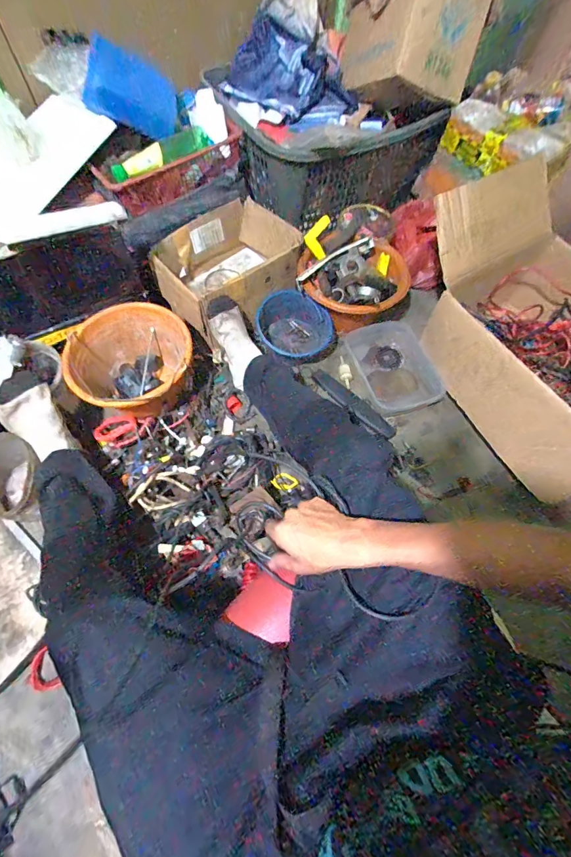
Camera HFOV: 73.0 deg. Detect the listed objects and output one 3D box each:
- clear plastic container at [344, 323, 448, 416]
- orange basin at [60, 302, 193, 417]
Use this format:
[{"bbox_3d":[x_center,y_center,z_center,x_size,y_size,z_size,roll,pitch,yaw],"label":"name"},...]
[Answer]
[{"bbox_3d":[0.263,-0.153,0.953,0.183,0.060,0.258,-20,67,-12],"label":"clear plastic container"},{"bbox_3d":[-0.332,-0.136,0.864,0.246,0.163,0.229,1,64,-2],"label":"orange basin"}]

